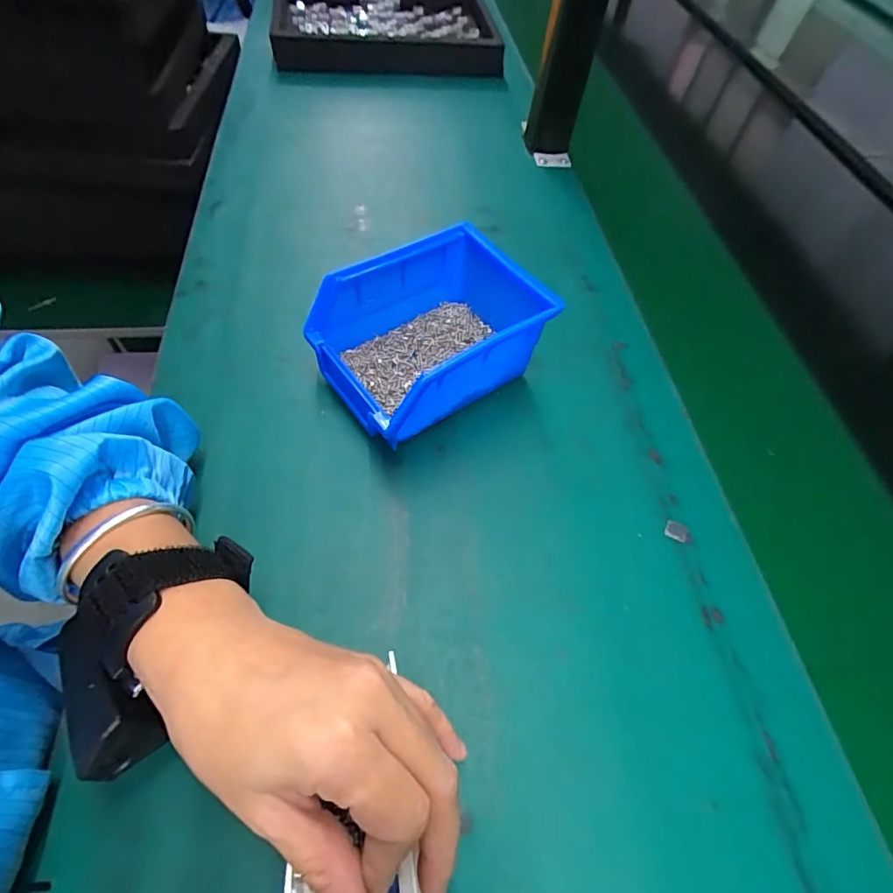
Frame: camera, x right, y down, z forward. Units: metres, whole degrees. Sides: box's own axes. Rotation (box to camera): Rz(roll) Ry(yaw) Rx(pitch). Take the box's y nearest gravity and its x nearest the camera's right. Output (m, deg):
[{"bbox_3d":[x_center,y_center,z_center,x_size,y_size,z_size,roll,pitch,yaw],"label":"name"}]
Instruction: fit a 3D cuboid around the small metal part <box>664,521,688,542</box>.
[{"bbox_3d":[0.149,0.054,0.320,0.014,0.004,0.012,22,58,9],"label":"small metal part"}]

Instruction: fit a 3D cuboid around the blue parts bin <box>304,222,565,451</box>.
[{"bbox_3d":[-0.010,-0.076,0.349,0.145,0.074,0.105,-31,65,-22],"label":"blue parts bin"}]

